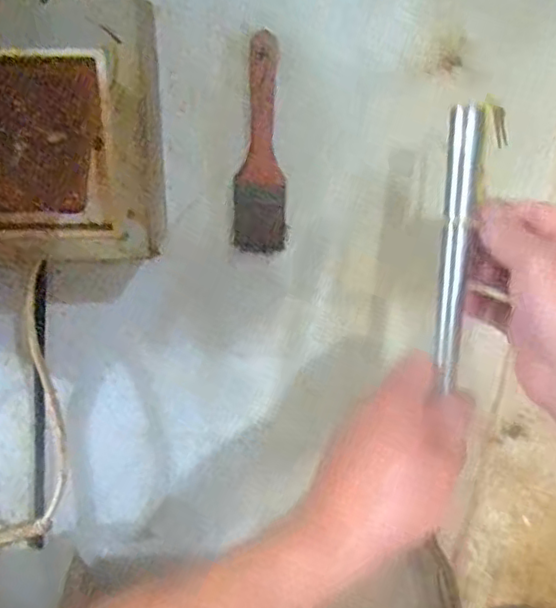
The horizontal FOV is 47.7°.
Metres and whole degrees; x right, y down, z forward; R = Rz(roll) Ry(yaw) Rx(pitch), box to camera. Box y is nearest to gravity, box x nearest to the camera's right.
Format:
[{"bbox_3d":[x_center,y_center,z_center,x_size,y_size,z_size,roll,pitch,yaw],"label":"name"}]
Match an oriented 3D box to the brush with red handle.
[{"bbox_3d":[-0.012,-0.131,0.532,0.044,0.174,0.011,5,23,5],"label":"brush with red handle"}]

